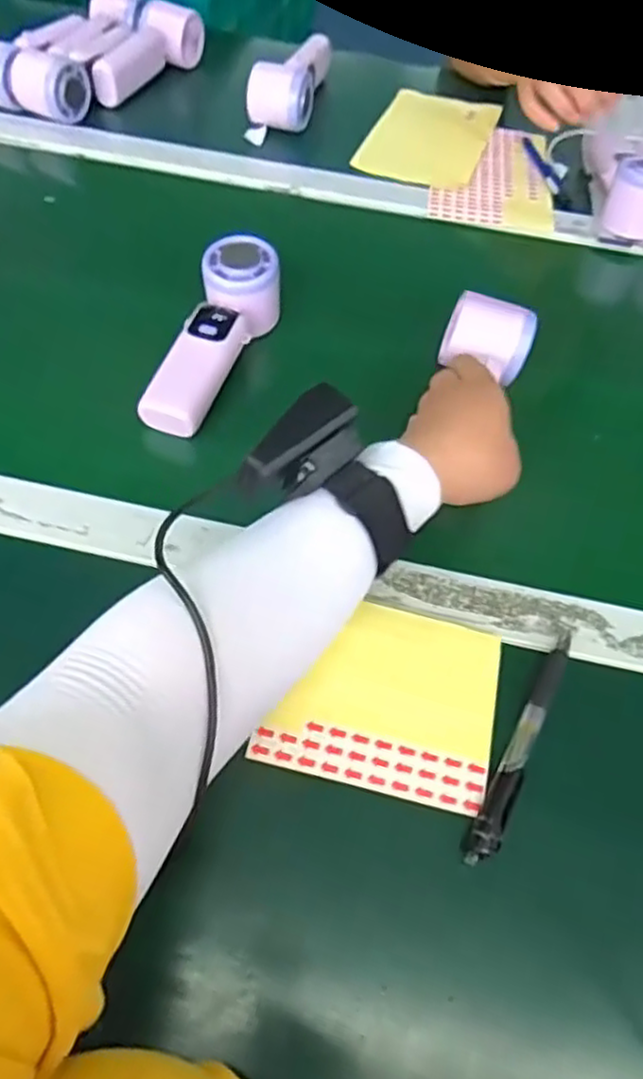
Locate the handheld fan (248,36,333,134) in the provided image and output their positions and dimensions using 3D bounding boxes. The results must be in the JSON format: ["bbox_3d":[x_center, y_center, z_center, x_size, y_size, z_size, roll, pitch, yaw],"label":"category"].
[{"bbox_3d":[-0.032,-0.512,0.761,0.068,0.052,0.182,9,55,2],"label":"handheld fan"}]

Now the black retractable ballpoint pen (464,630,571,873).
[{"bbox_3d":[0.106,0.102,0.365,0.014,0.008,0.143,26,57,13],"label":"black retractable ballpoint pen"}]

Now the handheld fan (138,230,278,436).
[{"bbox_3d":[-0.077,-0.146,0.506,0.052,0.061,0.164,17,55,7],"label":"handheld fan"}]

